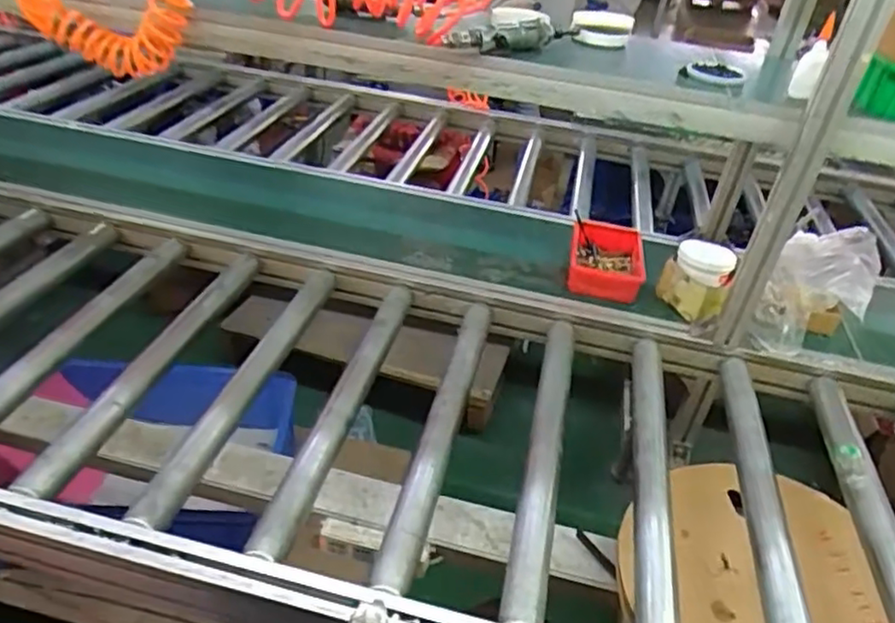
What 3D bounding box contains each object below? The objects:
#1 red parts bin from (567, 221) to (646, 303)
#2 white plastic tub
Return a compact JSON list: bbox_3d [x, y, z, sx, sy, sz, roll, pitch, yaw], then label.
[{"bbox_3d":[0.306,-0.094,1.268,0.146,0.062,0.217,12,36,7],"label":"red parts bin"},{"bbox_3d":[0.447,-0.057,1.199,0.113,0.116,0.119,19,37,17],"label":"white plastic tub"}]

